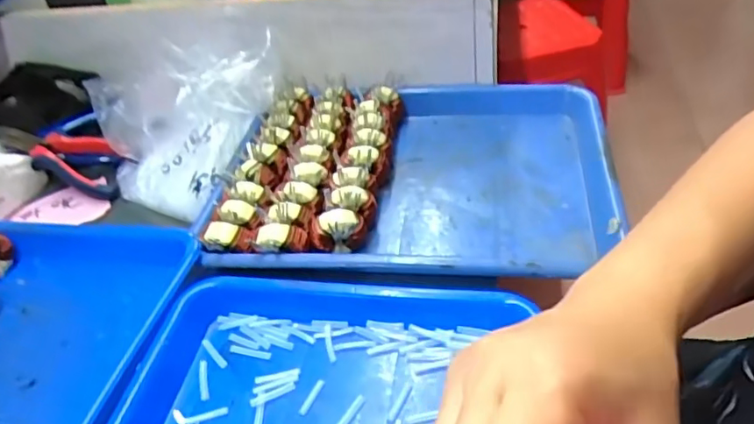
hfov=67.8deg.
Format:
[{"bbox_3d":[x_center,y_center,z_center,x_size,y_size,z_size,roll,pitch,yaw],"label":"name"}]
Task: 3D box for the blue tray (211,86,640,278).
[{"bbox_3d":[0.034,-0.038,0.486,0.318,0.039,0.243,1,43,10],"label":"blue tray"}]

